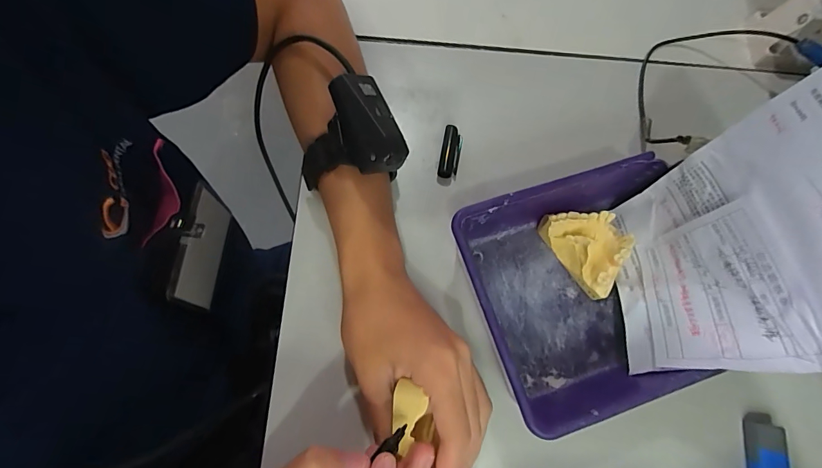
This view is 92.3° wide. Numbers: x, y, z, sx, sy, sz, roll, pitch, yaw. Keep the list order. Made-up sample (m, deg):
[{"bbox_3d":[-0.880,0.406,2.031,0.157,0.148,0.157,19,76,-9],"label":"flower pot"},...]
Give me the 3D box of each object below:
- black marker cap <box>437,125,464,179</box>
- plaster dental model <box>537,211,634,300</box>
[{"bbox_3d":[0.036,-0.073,0.357,0.018,0.015,0.047,11,72,1],"label":"black marker cap"},{"bbox_3d":[0.145,0.010,0.324,0.048,0.032,0.073,-34,77,-12],"label":"plaster dental model"}]

